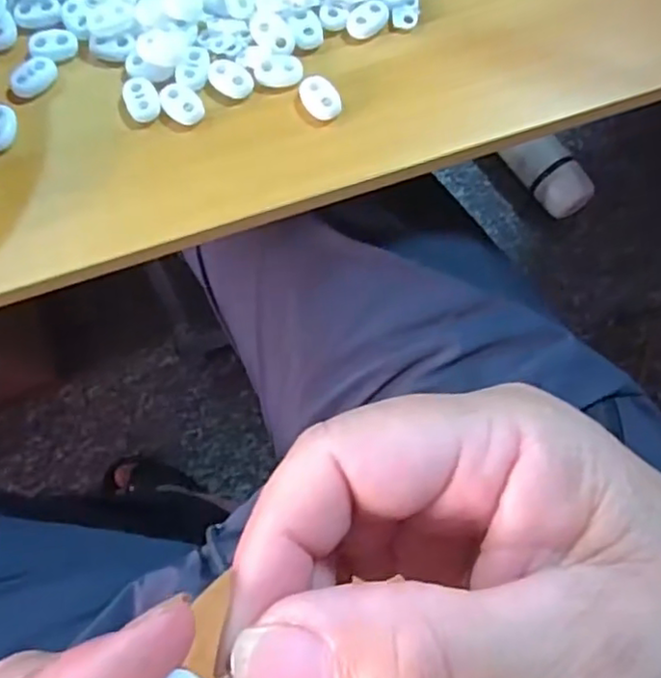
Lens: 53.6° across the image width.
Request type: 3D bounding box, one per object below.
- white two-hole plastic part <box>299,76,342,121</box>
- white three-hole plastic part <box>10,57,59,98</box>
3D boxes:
[{"bbox_3d":[-0.005,-0.111,0.300,0.016,0.004,0.023,-25,74,-9],"label":"white two-hole plastic part"},{"bbox_3d":[-0.138,-0.122,0.301,0.015,0.004,0.023,40,75,12],"label":"white three-hole plastic part"}]

